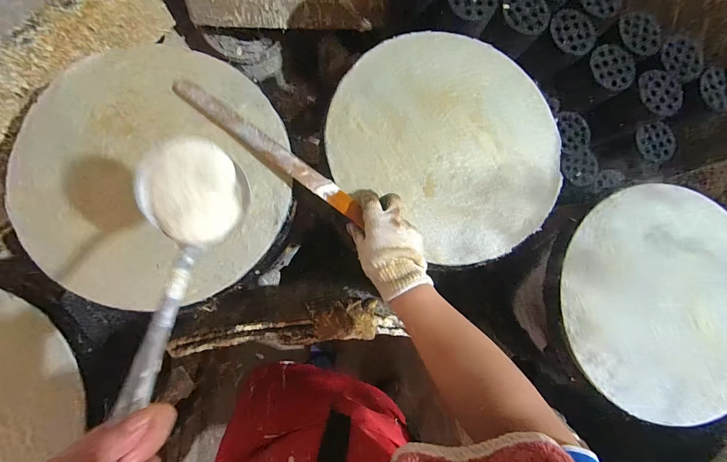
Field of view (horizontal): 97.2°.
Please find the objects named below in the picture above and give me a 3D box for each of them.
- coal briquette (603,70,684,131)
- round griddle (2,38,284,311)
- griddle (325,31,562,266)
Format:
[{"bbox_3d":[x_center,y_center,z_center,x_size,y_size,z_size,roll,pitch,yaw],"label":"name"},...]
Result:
[{"bbox_3d":[0.589,-0.270,0.689,0.097,0.100,0.097,-29,88,-8],"label":"coal briquette"},{"bbox_3d":[-0.299,-0.081,0.467,0.365,0.041,0.360,1,82,-5],"label":"round griddle"},{"bbox_3d":[0.144,-0.152,0.514,0.373,0.019,0.339,39,80,1],"label":"griddle"}]

